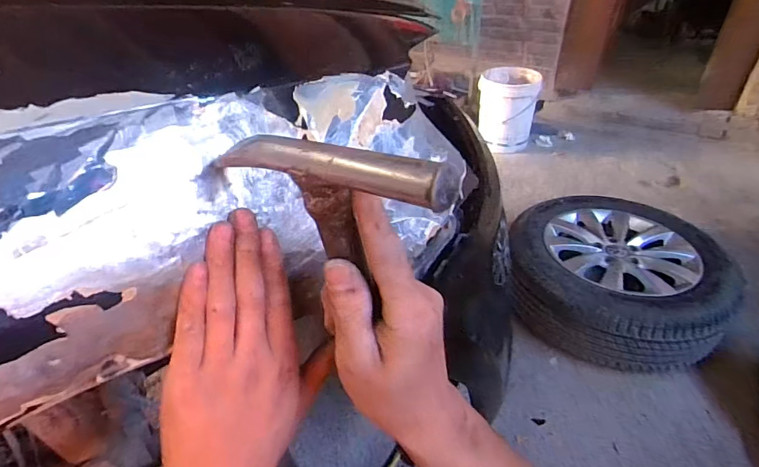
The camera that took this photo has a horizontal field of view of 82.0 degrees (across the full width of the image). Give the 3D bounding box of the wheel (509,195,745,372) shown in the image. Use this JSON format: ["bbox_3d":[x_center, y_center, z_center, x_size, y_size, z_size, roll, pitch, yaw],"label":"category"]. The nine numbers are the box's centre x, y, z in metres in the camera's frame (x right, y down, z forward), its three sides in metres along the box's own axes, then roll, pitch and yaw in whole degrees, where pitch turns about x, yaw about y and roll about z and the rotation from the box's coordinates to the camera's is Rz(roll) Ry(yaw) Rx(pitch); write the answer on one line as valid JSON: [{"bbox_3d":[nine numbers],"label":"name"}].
[{"bbox_3d":[0.677,0.113,1.318,0.558,0.273,0.547,0,35,0],"label":"wheel"}]

